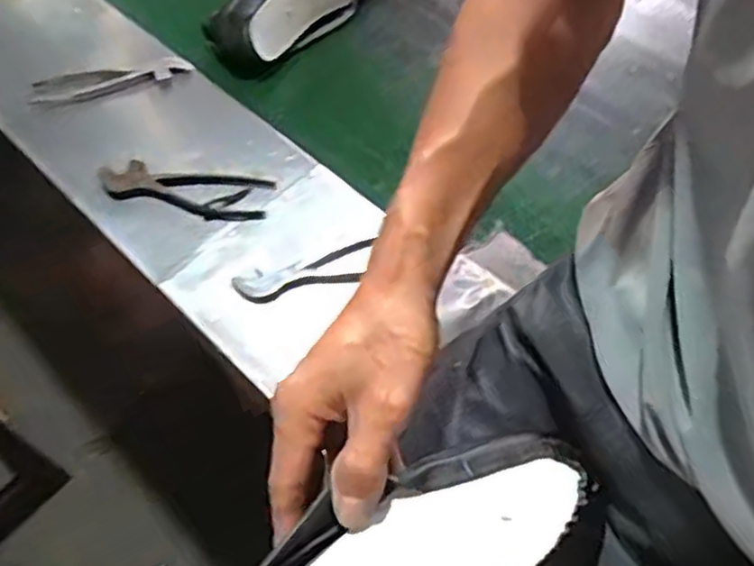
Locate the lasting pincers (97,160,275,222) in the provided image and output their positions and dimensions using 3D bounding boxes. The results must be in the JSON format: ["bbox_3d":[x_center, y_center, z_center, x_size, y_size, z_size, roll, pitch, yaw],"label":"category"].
[{"bbox_3d":[-0.215,-0.102,0.774,0.195,0.018,0.058,9,58,9],"label":"lasting pincers"}]

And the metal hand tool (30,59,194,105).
[{"bbox_3d":[-0.328,-0.251,0.877,0.191,0.010,0.045,-14,58,-5],"label":"metal hand tool"}]

